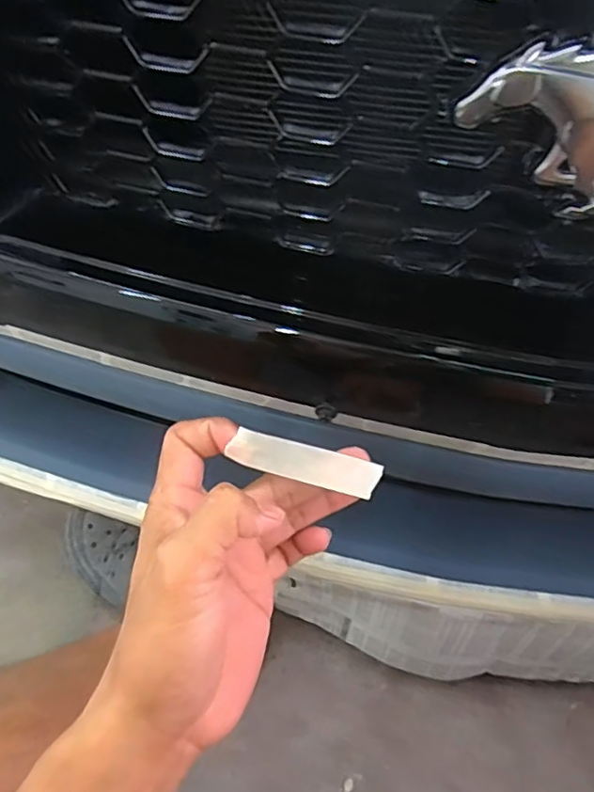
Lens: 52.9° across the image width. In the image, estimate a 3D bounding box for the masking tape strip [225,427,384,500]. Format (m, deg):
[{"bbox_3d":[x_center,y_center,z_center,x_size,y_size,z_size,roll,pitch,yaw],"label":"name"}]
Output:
[{"bbox_3d":[0.005,0.033,0.291,0.073,0.018,0.005,16,5,-8],"label":"masking tape strip"}]

